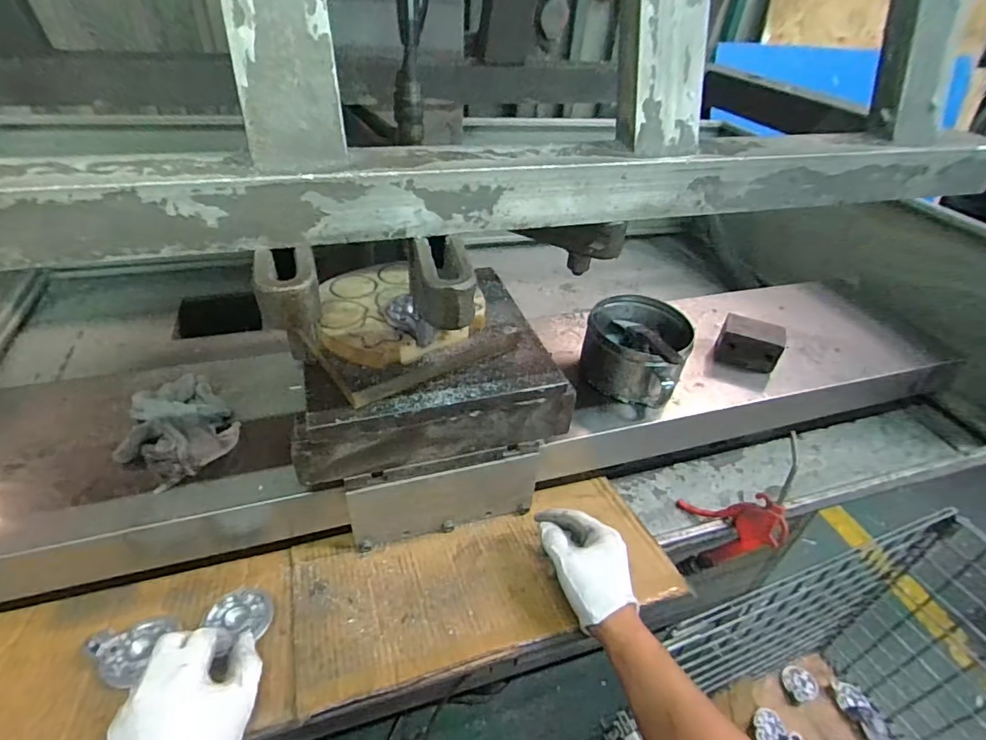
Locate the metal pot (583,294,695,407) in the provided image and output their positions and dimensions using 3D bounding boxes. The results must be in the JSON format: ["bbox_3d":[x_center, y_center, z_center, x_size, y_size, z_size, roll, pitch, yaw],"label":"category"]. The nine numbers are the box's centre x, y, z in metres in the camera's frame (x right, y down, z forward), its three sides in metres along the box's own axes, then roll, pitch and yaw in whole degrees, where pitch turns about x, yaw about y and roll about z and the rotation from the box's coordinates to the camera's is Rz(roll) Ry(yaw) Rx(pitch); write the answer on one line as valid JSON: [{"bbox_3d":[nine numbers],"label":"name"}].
[{"bbox_3d":[0.194,-0.031,0.698,0.131,0.081,0.149,23,43,21],"label":"metal pot"}]

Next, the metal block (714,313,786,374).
[{"bbox_3d":[0.378,-0.038,0.757,0.086,0.057,0.060,20,42,19],"label":"metal block"}]

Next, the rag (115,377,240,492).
[{"bbox_3d":[-0.350,0.057,0.556,0.115,0.041,0.139,-28,49,-33],"label":"rag"}]

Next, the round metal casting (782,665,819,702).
[{"bbox_3d":[0.696,0.706,1.158,0.079,0.021,0.069,-21,45,-27],"label":"round metal casting"}]

